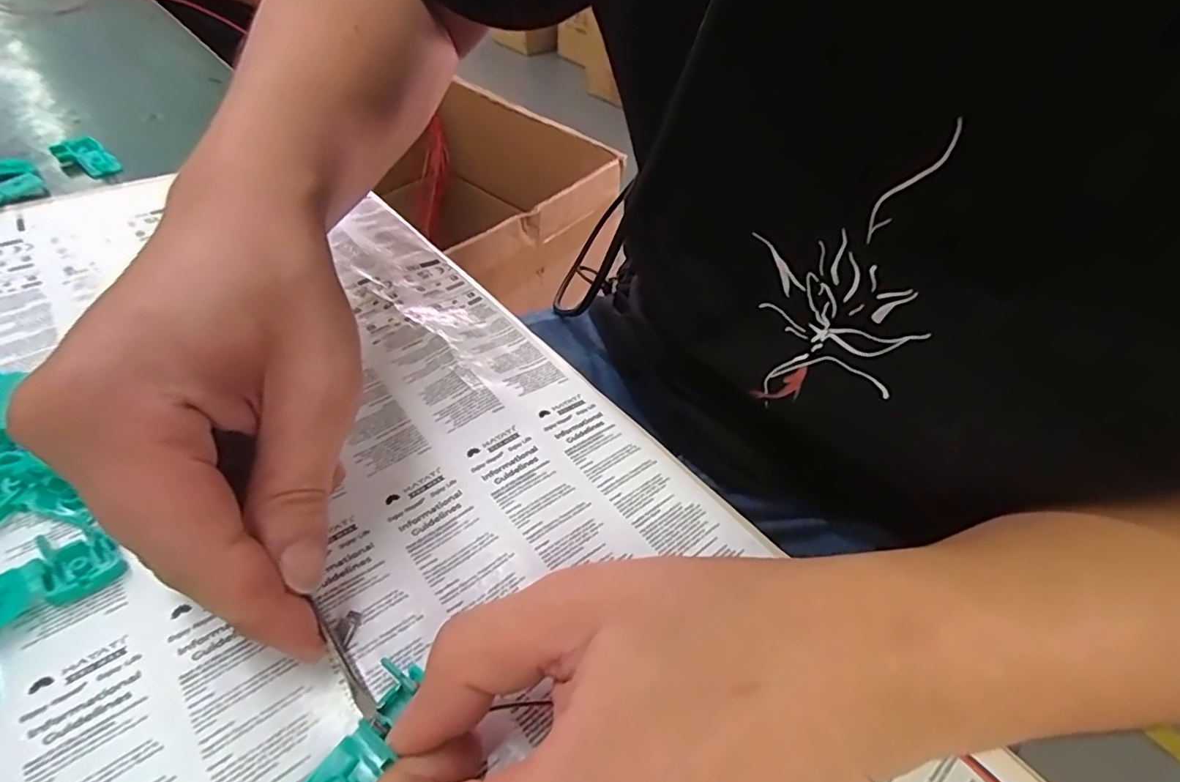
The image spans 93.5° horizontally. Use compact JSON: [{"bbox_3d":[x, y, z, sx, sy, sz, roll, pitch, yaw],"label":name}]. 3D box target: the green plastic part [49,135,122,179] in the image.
[{"bbox_3d":[-0.326,-0.151,0.359,0.039,0.014,0.026,33,54,24],"label":"green plastic part"}]

